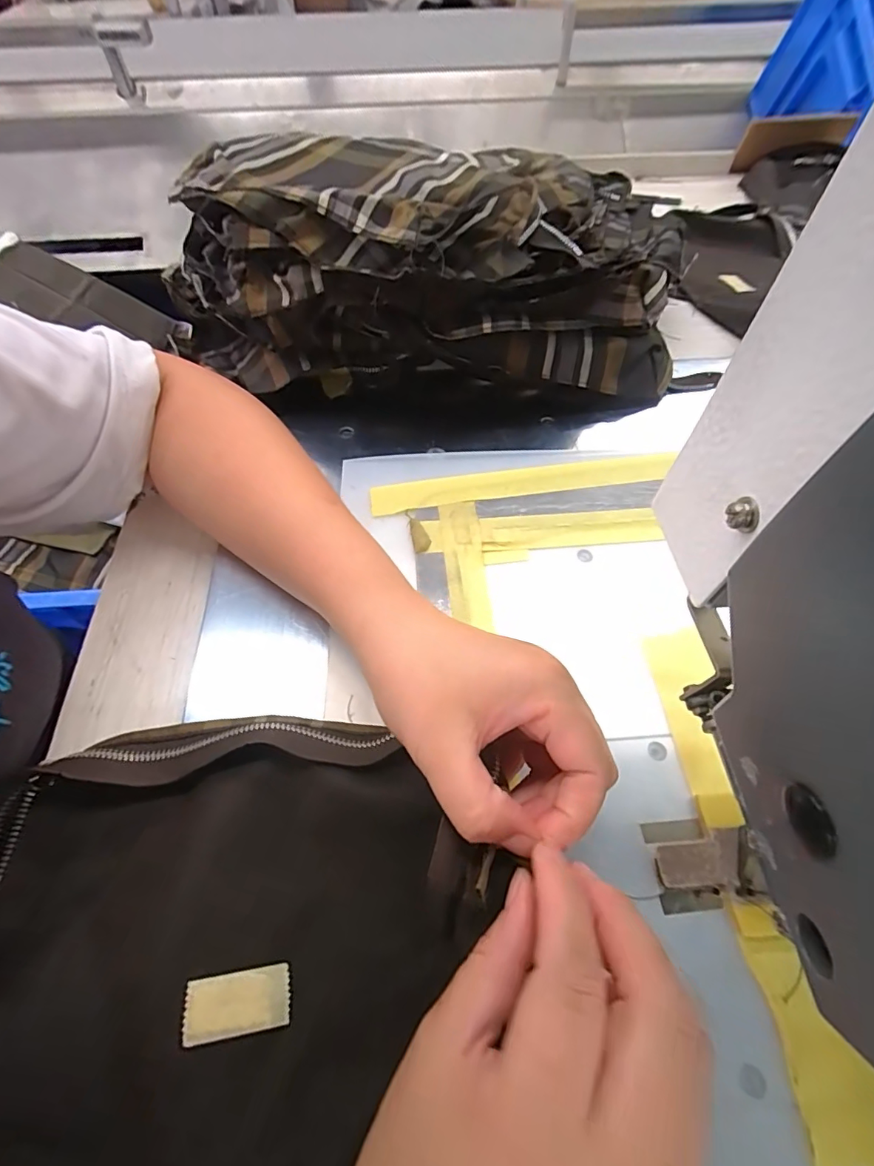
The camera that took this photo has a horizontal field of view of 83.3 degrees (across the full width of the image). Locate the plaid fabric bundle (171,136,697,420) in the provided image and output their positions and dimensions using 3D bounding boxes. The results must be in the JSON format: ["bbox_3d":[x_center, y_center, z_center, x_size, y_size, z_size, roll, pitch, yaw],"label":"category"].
[{"bbox_3d":[-0.005,-0.221,0.356,0.355,0.121,0.163,8,59,6],"label":"plaid fabric bundle"}]

